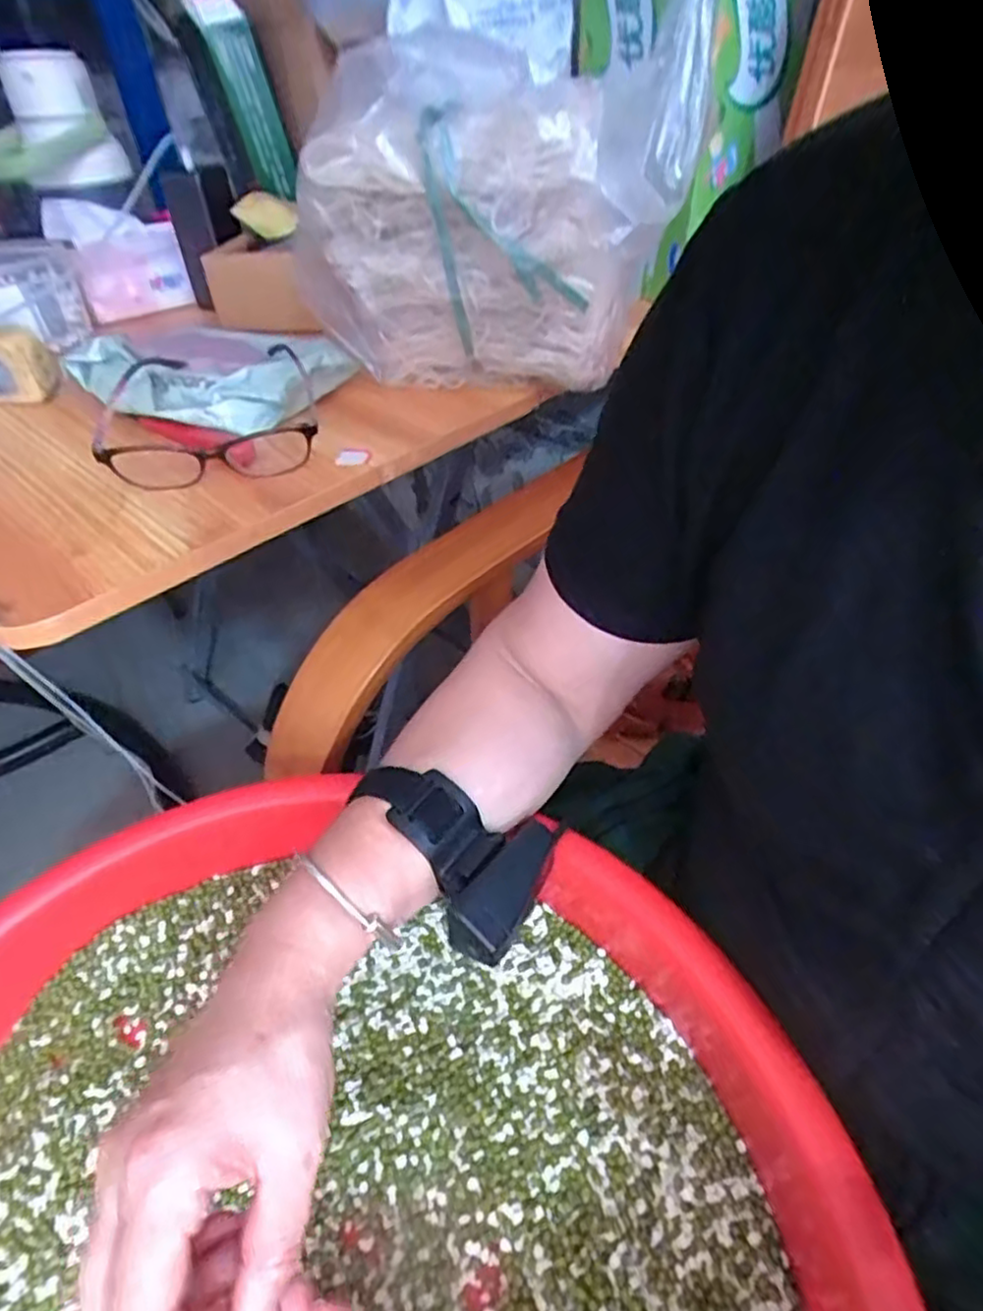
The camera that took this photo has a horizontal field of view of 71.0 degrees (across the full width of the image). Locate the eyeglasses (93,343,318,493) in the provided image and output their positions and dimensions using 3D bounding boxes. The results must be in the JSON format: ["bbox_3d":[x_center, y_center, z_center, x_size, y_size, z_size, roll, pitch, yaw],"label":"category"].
[{"bbox_3d":[-0.199,-0.175,0.497,0.140,0.052,0.146,-11,43,-8],"label":"eyeglasses"}]

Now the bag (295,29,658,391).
[{"bbox_3d":[-0.027,-0.308,0.505,0.257,0.203,0.062,7,44,13],"label":"bag"}]

